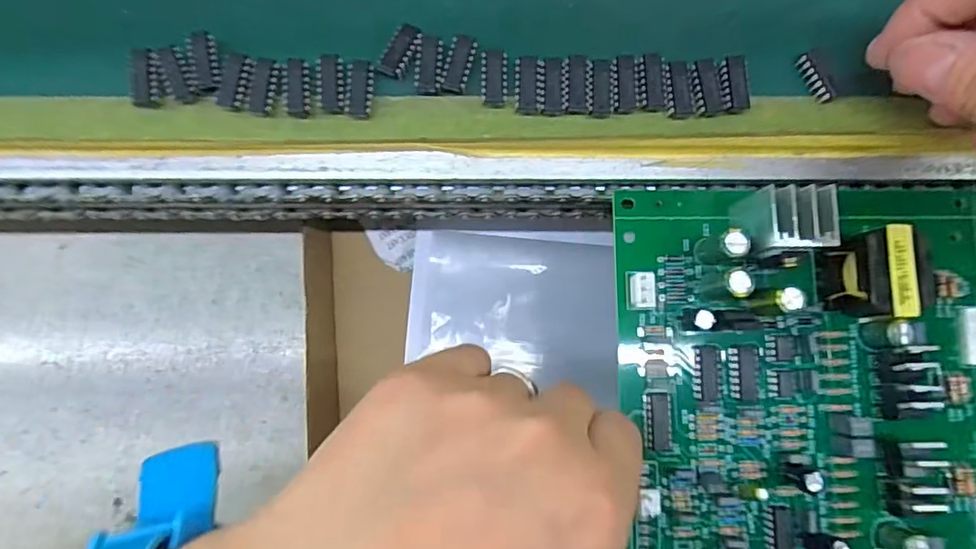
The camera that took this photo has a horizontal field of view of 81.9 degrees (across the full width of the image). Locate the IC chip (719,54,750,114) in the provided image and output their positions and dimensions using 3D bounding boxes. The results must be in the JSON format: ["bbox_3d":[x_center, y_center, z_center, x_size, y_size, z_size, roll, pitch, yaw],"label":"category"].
[{"bbox_3d":[0.082,-0.064,0.188,0.009,0.005,0.019,-2,85,-1],"label":"IC chip"}]

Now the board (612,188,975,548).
[{"bbox_3d":[0.169,0.050,0.187,0.242,0.028,0.159,0,87,-1],"label":"board"}]

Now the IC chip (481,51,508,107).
[{"bbox_3d":[0.002,-0.065,0.186,0.009,0.004,0.019,0,87,-1],"label":"IC chip"}]

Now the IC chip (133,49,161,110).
[{"bbox_3d":[-0.111,-0.064,0.184,0.007,0.009,0.019,-5,85,-2],"label":"IC chip"}]

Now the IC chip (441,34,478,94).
[{"bbox_3d":[-0.010,-0.070,0.187,0.008,0.004,0.020,14,85,0],"label":"IC chip"}]

